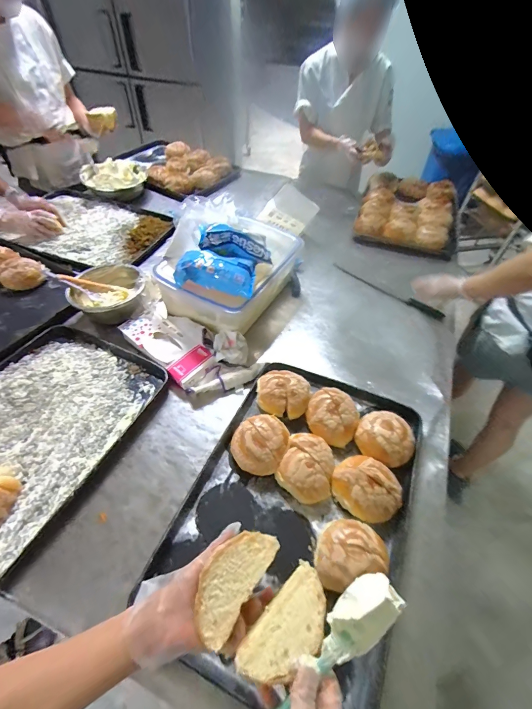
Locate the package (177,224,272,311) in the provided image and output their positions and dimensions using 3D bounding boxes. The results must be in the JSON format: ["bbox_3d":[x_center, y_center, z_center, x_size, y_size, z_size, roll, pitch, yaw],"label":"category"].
[{"bbox_3d":[-0.104,-0.245,0.880,0.199,0.114,0.220,18,51,14],"label":"package"}]

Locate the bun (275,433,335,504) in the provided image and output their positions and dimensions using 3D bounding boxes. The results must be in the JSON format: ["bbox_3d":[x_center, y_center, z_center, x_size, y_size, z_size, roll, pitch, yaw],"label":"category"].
[{"bbox_3d":[0.088,0.226,0.683,0.107,0.054,0.120,22,52,14],"label":"bun"}]

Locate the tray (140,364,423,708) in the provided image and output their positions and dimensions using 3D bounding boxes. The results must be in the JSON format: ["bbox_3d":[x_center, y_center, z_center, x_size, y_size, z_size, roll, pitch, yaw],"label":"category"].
[{"bbox_3d":[0.070,0.274,0.642,0.398,0.068,0.581,20,51,12],"label":"tray"}]

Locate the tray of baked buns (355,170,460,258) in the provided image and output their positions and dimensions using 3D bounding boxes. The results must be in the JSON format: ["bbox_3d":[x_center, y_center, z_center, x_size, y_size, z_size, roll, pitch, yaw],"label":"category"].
[{"bbox_3d":[0.588,-0.585,1.378,0.389,0.085,0.510,18,51,10],"label":"tray of baked buns"}]

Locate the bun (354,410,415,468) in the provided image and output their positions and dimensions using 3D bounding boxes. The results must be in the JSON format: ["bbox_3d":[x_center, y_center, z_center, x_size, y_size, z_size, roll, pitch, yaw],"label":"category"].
[{"bbox_3d":[0.256,0.185,0.726,0.123,0.070,0.108,37,58,26],"label":"bun"}]

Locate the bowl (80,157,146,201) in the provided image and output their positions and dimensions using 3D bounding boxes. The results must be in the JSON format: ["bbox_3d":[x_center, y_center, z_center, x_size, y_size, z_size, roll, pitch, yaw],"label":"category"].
[{"bbox_3d":[-0.655,-0.771,1.455,0.252,0.101,0.212,-27,57,-24],"label":"bowl"}]

